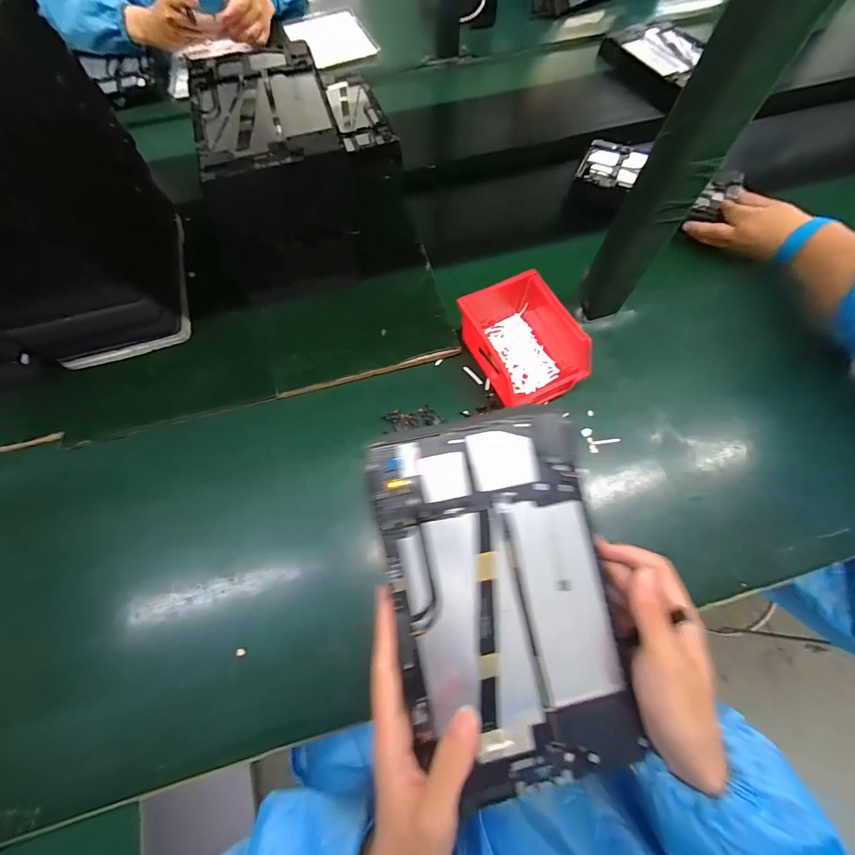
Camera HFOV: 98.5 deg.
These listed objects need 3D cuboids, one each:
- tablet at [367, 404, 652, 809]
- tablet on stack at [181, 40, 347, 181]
[{"bbox_3d":[0.053,0.116,0.255,0.150,0.007,0.238,-11,84,-7],"label":"tablet"},{"bbox_3d":[-0.187,-0.361,0.413,0.145,0.013,0.220,-16,69,-5],"label":"tablet on stack"}]

